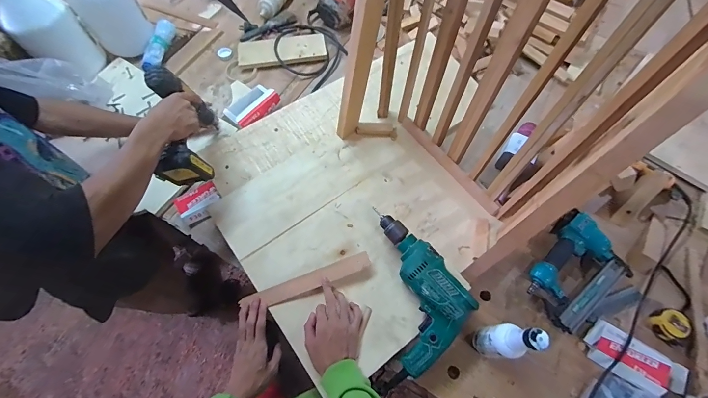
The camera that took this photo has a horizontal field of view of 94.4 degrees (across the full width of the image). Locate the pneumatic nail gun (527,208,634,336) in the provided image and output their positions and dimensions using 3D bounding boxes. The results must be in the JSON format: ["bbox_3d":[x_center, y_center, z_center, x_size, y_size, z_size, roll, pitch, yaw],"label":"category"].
[{"bbox_3d":[0.461,0.149,0.690,0.214,0.048,0.166,-36,70,-16],"label":"pneumatic nail gun"}]

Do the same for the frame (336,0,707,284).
[{"bbox_3d":[0.178,-0.160,0.537,0.201,0.514,0.449,-32,68,-14],"label":"frame"}]

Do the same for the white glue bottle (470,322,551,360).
[{"bbox_3d":[0.258,0.246,0.567,0.044,0.214,0.051,-4,65,-2],"label":"white glue bottle"}]

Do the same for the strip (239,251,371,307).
[{"bbox_3d":[-0.092,0.165,0.646,0.258,0.011,0.034,-20,66,-1],"label":"strip"}]

